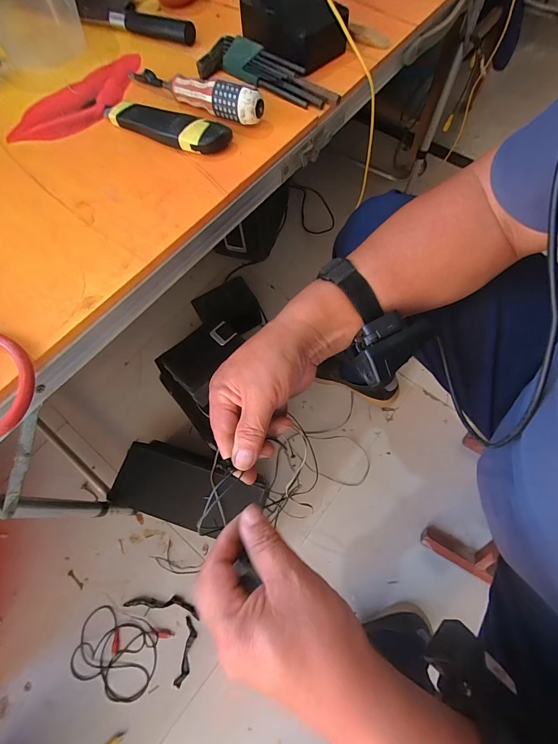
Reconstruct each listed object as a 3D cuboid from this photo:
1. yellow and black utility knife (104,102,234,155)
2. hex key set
[{"bbox_3d":[-0.125,-0.269,0.361,0.155,0.022,0.034,26,71,11],"label":"yellow and black utility knife"},{"bbox_3d":[-0.013,-0.356,0.392,0.179,0.027,0.039,27,71,12],"label":"hex key set"}]

